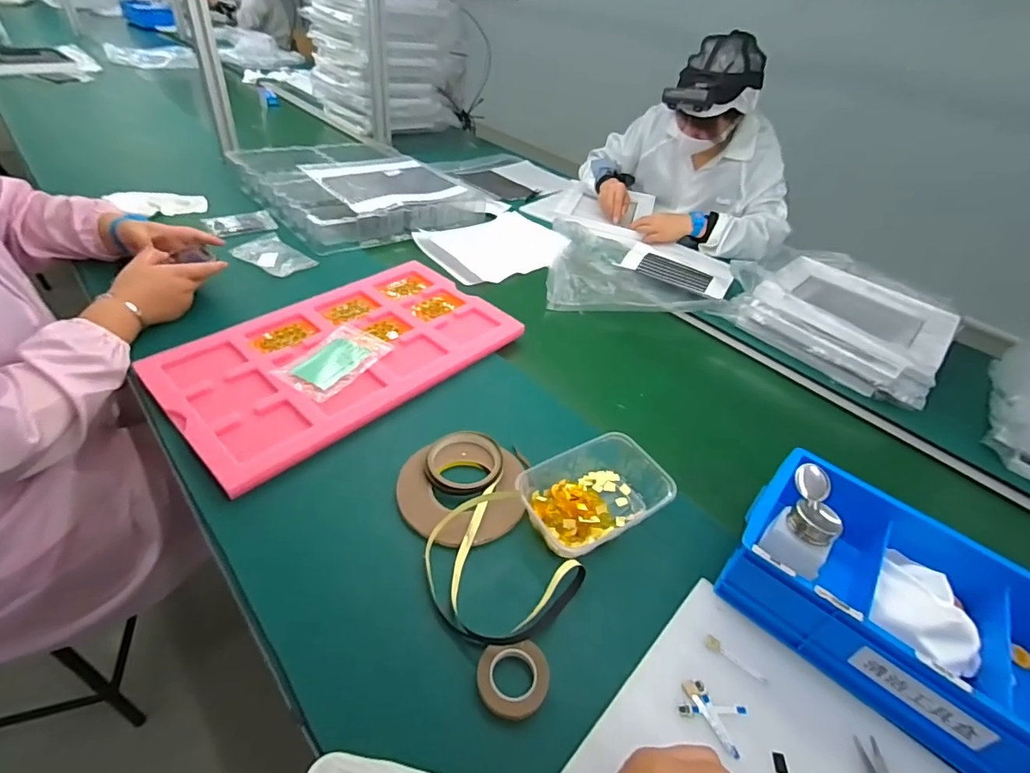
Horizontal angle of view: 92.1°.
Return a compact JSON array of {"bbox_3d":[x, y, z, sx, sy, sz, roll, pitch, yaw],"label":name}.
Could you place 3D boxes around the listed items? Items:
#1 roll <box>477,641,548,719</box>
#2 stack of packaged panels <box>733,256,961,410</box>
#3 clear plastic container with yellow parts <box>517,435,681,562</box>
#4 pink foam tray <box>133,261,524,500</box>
[{"bbox_3d":[-0.001,0.258,0.438,0.063,0.009,0.058,5,41,-4],"label":"roll"},{"bbox_3d":[0.602,-0.124,0.917,0.326,0.072,0.308,36,48,29],"label":"stack of packaged panels"},{"bbox_3d":[0.087,0.120,0.575,0.167,0.051,0.117,-17,47,-27],"label":"clear plastic container with yellow parts"},{"bbox_3d":[-0.256,-0.059,0.755,0.292,0.028,0.475,35,47,28],"label":"pink foam tray"}]

